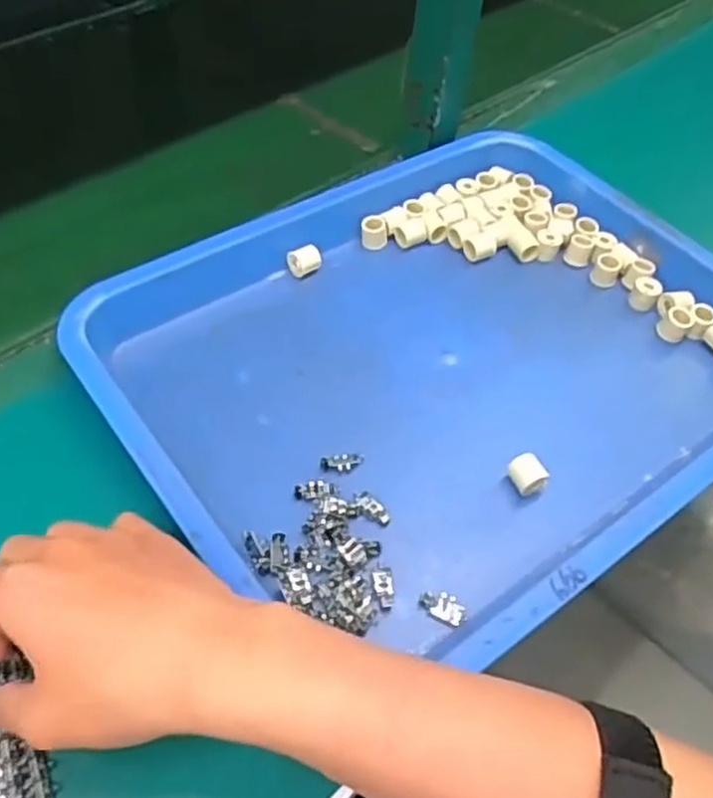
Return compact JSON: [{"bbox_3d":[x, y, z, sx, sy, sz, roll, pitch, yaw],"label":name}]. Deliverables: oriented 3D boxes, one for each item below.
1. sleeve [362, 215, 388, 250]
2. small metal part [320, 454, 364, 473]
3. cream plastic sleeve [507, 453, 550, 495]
[{"bbox_3d":[0.014,-0.133,0.591,0.021,0.019,0.021,6,50,0],"label":"sleeve"},{"bbox_3d":[-0.008,0.039,0.451,0.026,0.005,0.010,-6,51,-10],"label":"small metal part"},{"bbox_3d":[0.106,0.047,0.459,0.021,0.019,0.021,-21,55,-20],"label":"cream plastic sleeve"}]

